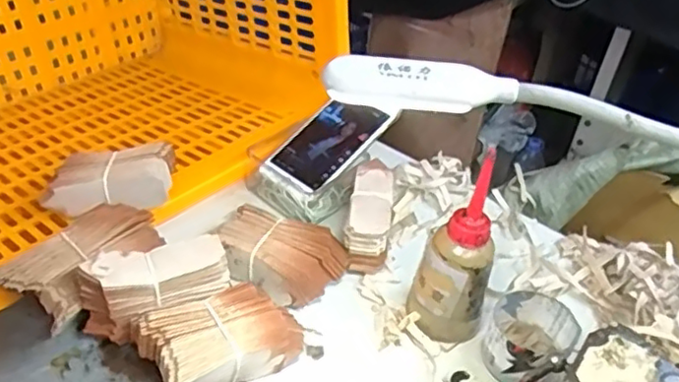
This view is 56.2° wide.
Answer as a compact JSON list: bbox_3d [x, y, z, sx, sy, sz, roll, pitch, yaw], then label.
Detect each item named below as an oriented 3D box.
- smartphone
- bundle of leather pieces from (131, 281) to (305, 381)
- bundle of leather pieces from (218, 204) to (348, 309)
[{"bbox_3d":[-0.011,-0.054,0.680,0.077,0.012,0.129,36,69,30],"label":"smartphone"},{"bbox_3d":[-0.095,0.121,0.514,0.117,0.046,0.071,-18,45,-26],"label":"bundle of leather pieces"},{"bbox_3d":[-0.056,0.059,0.594,0.116,0.038,0.075,20,41,17],"label":"bundle of leather pieces"}]

